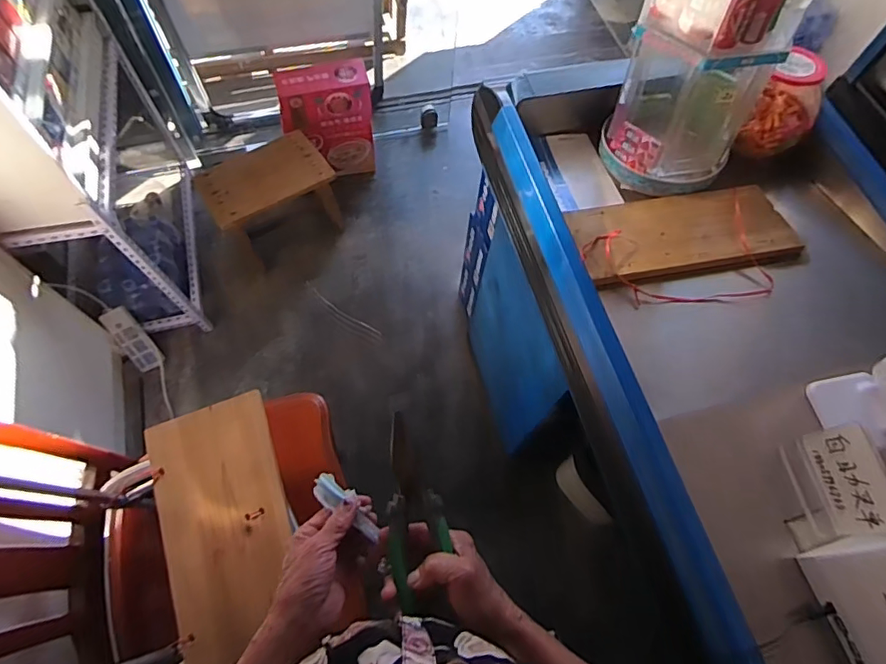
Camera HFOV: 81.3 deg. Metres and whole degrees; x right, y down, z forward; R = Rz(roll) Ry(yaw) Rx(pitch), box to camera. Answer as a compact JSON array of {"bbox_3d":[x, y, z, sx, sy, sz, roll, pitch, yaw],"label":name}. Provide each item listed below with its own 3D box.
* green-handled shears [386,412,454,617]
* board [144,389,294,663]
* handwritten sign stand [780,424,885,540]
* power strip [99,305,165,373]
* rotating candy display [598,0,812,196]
[{"bbox_3d":[-0.026,0.167,0.487,0.052,0.013,0.173,-8,75,-6],"label":"green-handled shears"},{"bbox_3d":[-0.315,0.274,0.748,0.178,0.025,0.348,-19,68,-11],"label":"board"},{"bbox_3d":[0.436,0.167,0.572,0.032,0.112,0.109,-6,66,-6],"label":"handwritten sign stand"},{"bbox_3d":[-0.907,0.021,1.510,0.081,0.032,0.196,-35,110,-17],"label":"power strip"},{"bbox_3d":[0.379,-0.390,0.769,0.217,0.307,0.205,23,67,8],"label":"rotating candy display"}]

